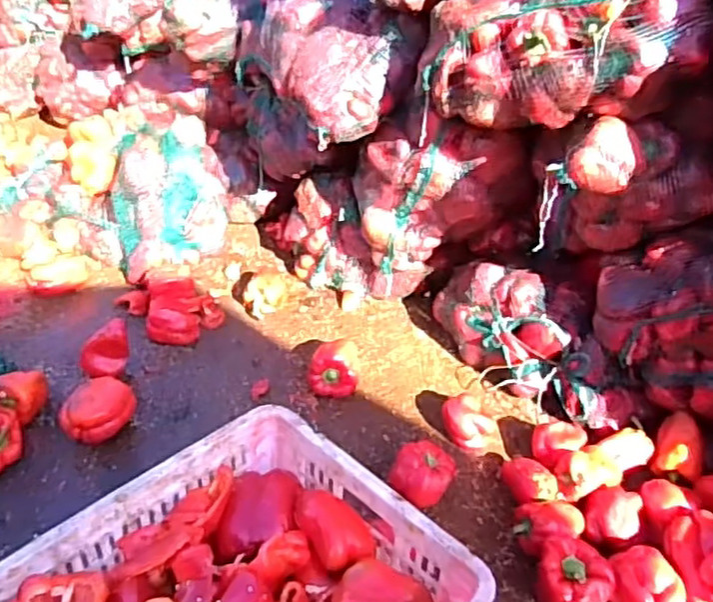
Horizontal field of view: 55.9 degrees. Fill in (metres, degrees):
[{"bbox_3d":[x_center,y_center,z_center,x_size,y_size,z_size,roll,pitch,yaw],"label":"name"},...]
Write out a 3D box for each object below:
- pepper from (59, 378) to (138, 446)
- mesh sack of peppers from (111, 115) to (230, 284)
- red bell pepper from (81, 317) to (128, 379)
[{"bbox_3d":[-0.441,0.190,1.150,0.095,0.076,0.110,20,38,21],"label":"pepper"},{"bbox_3d":[-0.451,-0.253,1.628,0.264,0.194,0.449,-10,37,-19],"label":"mesh sack of peppers"},{"bbox_3d":[-0.467,0.098,1.247,0.089,0.106,0.060,-10,38,-19],"label":"red bell pepper"}]

